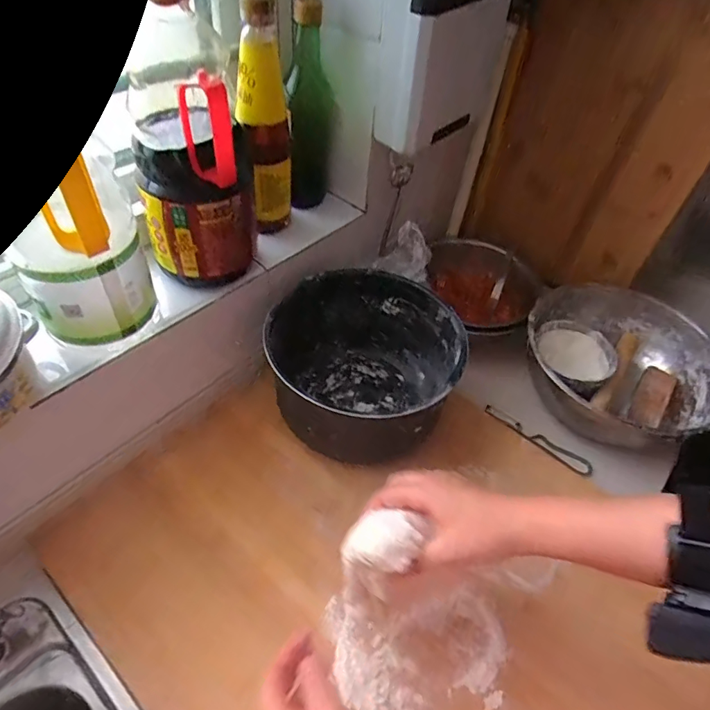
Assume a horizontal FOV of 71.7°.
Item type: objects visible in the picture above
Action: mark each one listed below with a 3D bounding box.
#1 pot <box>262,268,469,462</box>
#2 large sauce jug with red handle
[{"bbox_3d":[0.012,0.004,0.648,0.231,0.129,0.205,3,49,-2],"label":"pot"},{"bbox_3d":[-0.177,-0.204,0.541,0.114,0.213,0.139,-8,50,-12],"label":"large sauce jug with red handle"}]

